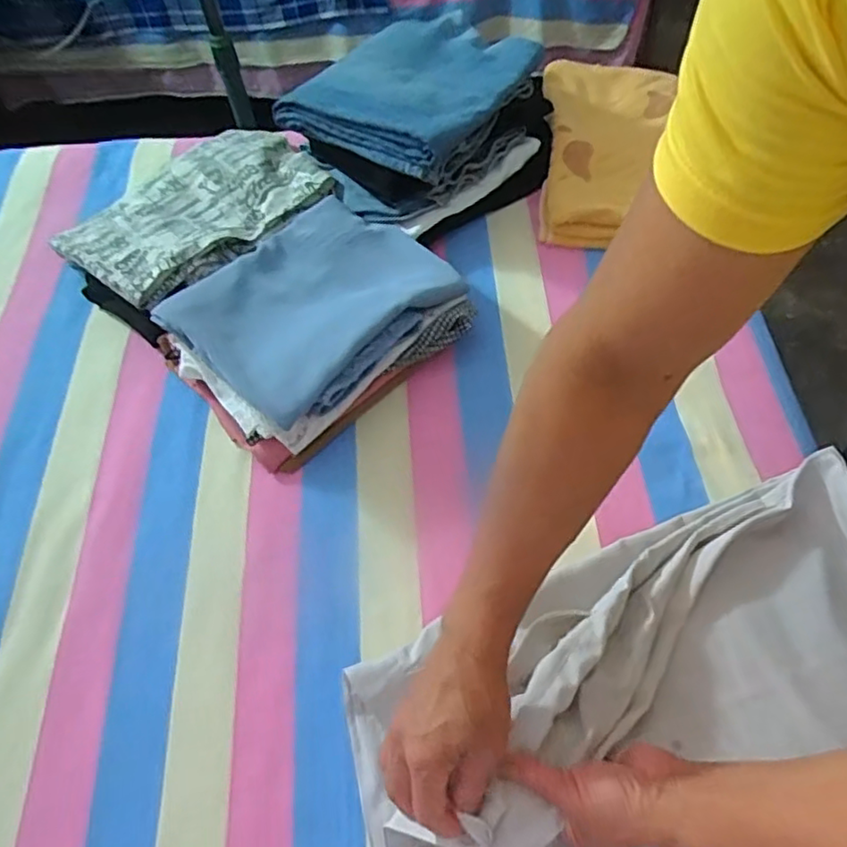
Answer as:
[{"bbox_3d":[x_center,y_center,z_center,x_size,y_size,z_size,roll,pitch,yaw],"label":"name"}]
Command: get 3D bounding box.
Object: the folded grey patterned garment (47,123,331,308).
[{"bbox_3d":[-0.272,-0.272,0.769,0.201,0.037,0.310,36,66,24],"label":"folded grey patterned garment"}]

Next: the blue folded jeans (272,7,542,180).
[{"bbox_3d":[-0.001,-0.417,0.759,0.216,0.048,0.286,32,65,22],"label":"blue folded jeans"}]

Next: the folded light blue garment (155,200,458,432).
[{"bbox_3d":[-0.115,-0.140,0.664,0.223,0.032,0.268,37,67,24],"label":"folded light blue garment"}]

